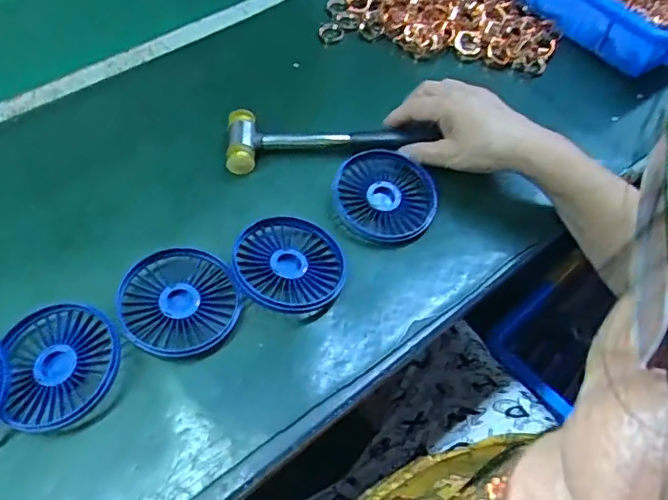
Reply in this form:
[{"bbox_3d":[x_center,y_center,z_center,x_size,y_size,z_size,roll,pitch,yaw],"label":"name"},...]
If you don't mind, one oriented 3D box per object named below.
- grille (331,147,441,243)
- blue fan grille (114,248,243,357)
[{"bbox_3d":[0.042,-0.046,0.489,0.089,0.016,0.088,1,55,-2],"label":"grille"},{"bbox_3d":[-0.117,0.041,0.427,0.085,0.019,0.086,1,55,-2],"label":"blue fan grille"}]

